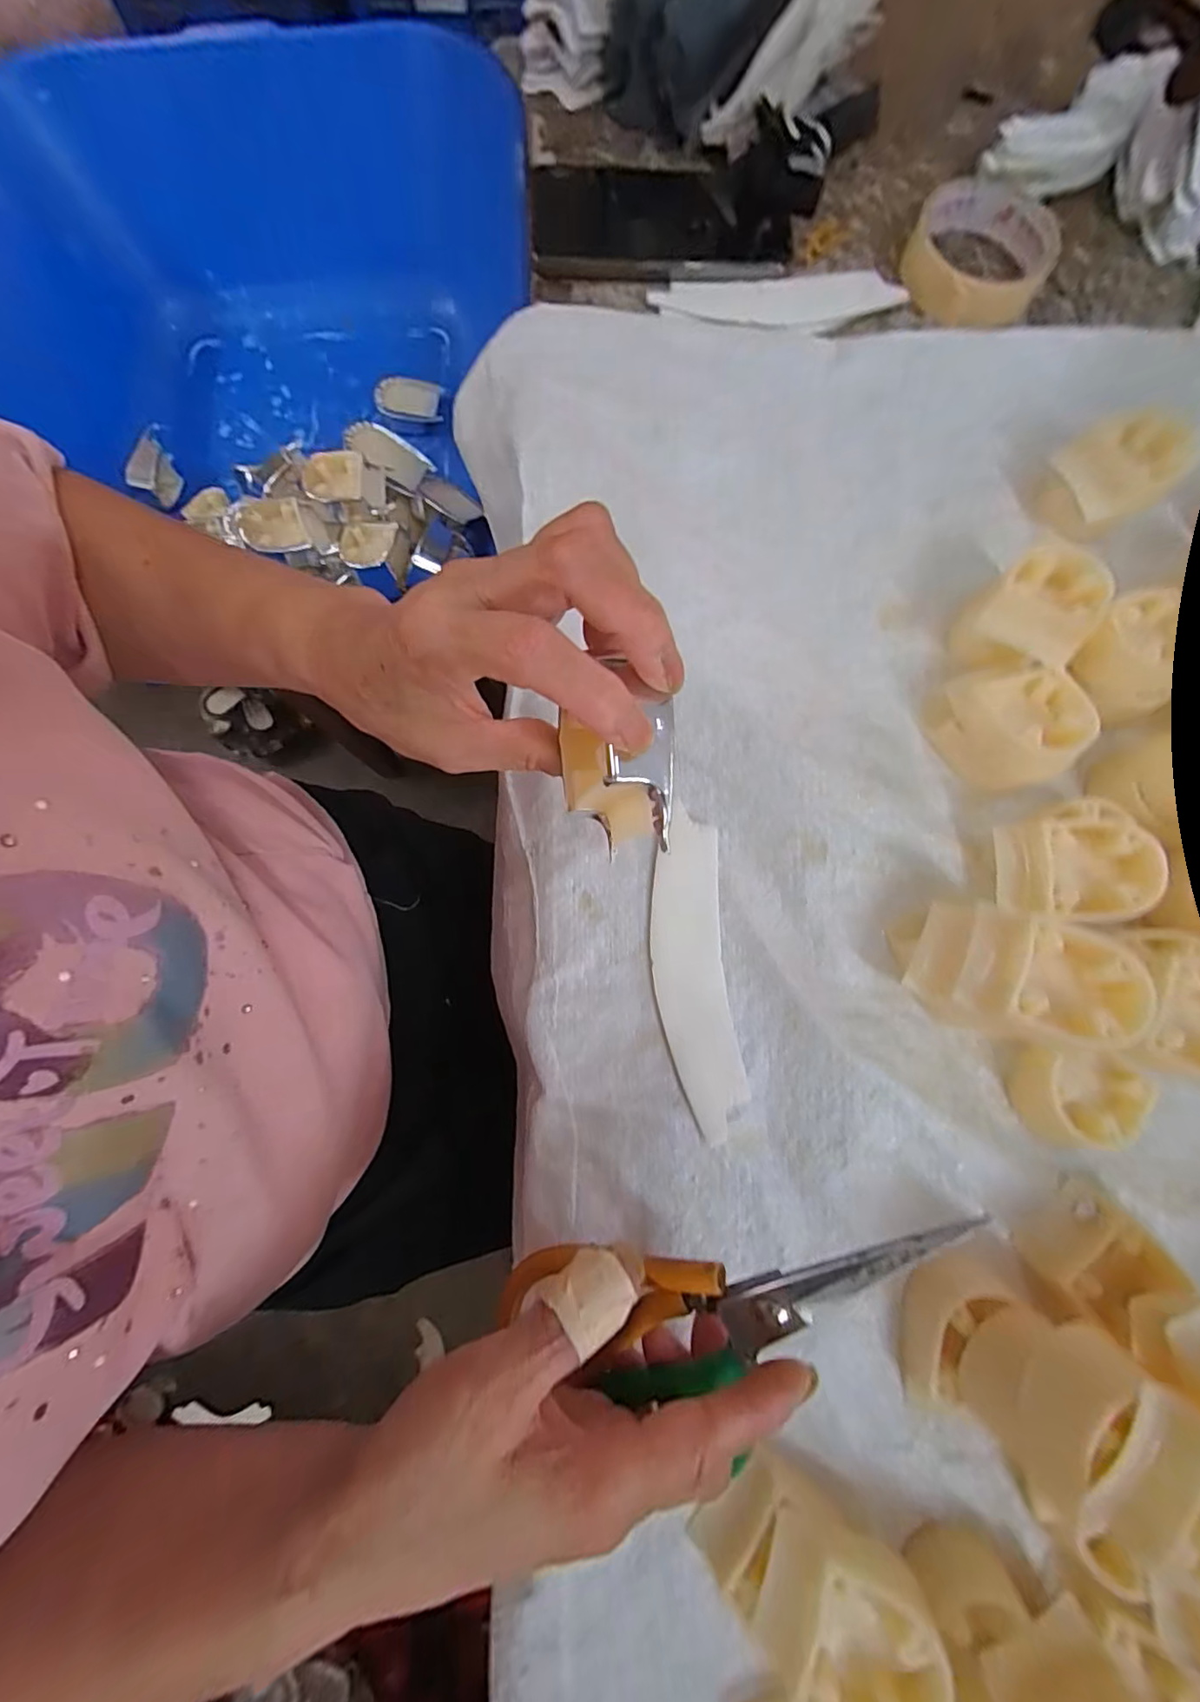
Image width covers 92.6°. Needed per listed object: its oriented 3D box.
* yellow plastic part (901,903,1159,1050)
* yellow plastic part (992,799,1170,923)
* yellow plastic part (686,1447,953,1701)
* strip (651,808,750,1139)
[{"bbox_3d":[0.177,0.053,0.250,0.065,0.062,0.054,13,79,1],"label":"yellow plastic part"},{"bbox_3d":[0.220,0.005,0.272,0.059,0.040,0.056,-6,79,-3],"label":"yellow plastic part"},{"bbox_3d":[0.082,0.277,0.213,0.074,0.040,0.050,29,79,5],"label":"yellow plastic part"},{"bbox_3d":[0.045,0.056,0.277,0.036,0.006,0.149,-6,77,3],"label":"strip"}]

